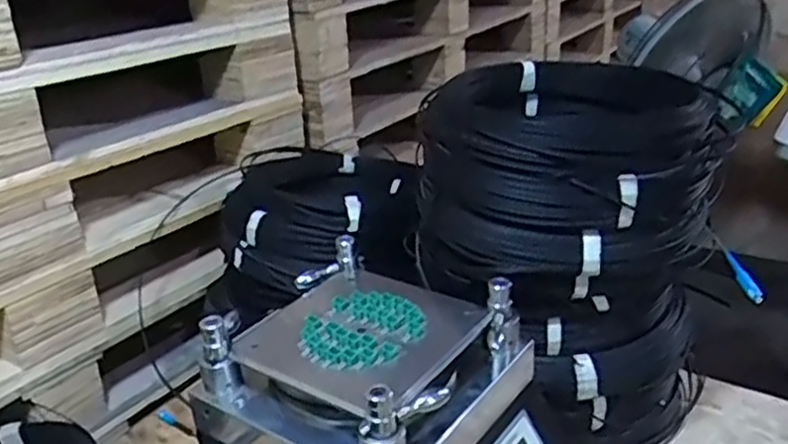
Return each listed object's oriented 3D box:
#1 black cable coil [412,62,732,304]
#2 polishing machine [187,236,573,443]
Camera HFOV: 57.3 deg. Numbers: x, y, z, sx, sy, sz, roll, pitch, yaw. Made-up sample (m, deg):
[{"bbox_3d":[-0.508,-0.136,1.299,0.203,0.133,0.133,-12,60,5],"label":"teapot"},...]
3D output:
[{"bbox_3d":[0.186,-0.063,0.794,0.293,0.192,0.272,3,26,14],"label":"black cable coil"},{"bbox_3d":[0.009,0.216,0.659,0.271,0.282,0.229,15,30,34],"label":"polishing machine"}]

